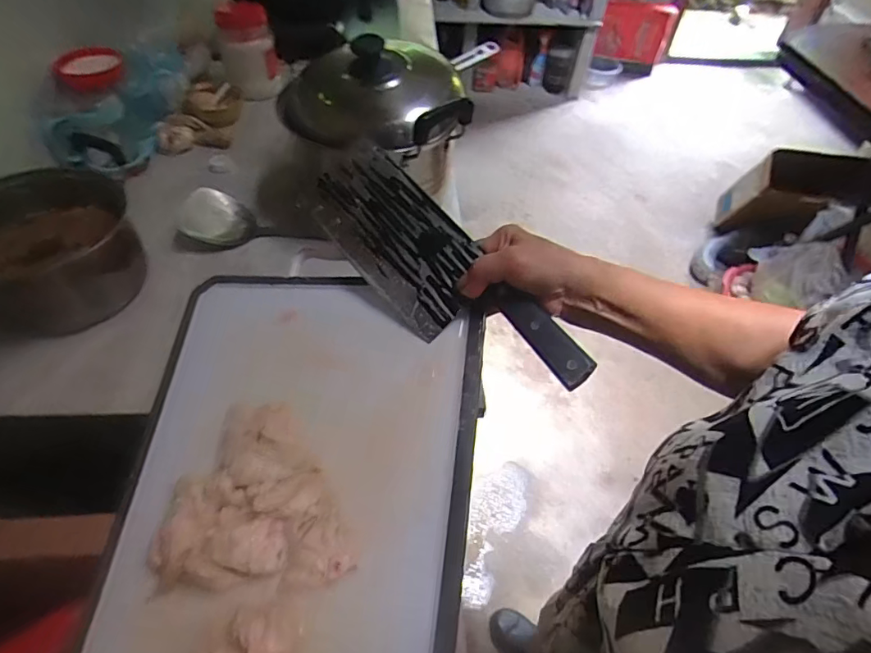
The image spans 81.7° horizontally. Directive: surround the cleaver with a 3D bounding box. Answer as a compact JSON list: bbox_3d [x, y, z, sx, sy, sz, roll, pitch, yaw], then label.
[{"bbox_3d":[0.004,-0.046,0.440,0.291,0.024,0.098,40,98,16],"label":"cleaver"}]

